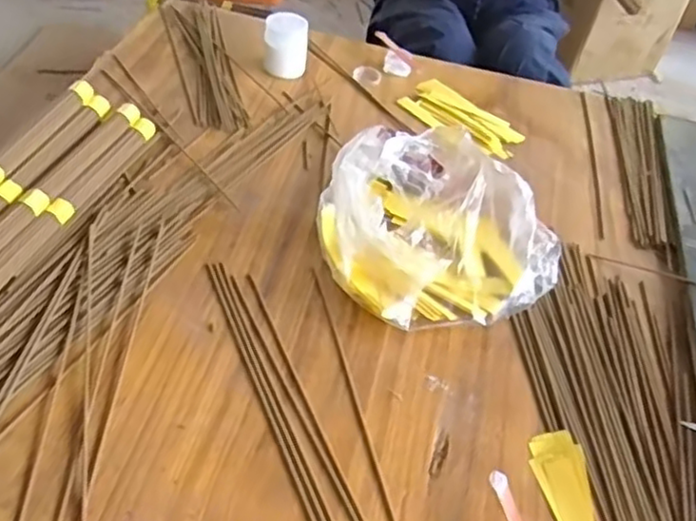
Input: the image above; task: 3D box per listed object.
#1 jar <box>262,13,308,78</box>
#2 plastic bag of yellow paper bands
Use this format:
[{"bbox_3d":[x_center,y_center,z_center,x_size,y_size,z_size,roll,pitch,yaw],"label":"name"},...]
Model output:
[{"bbox_3d":[-0.083,-0.284,0.896,0.057,0.067,0.053,4,45,-4],"label":"jar"},{"bbox_3d":[0.088,-0.040,0.648,0.216,0.101,0.232,36,51,25],"label":"plastic bag of yellow paper bands"}]

